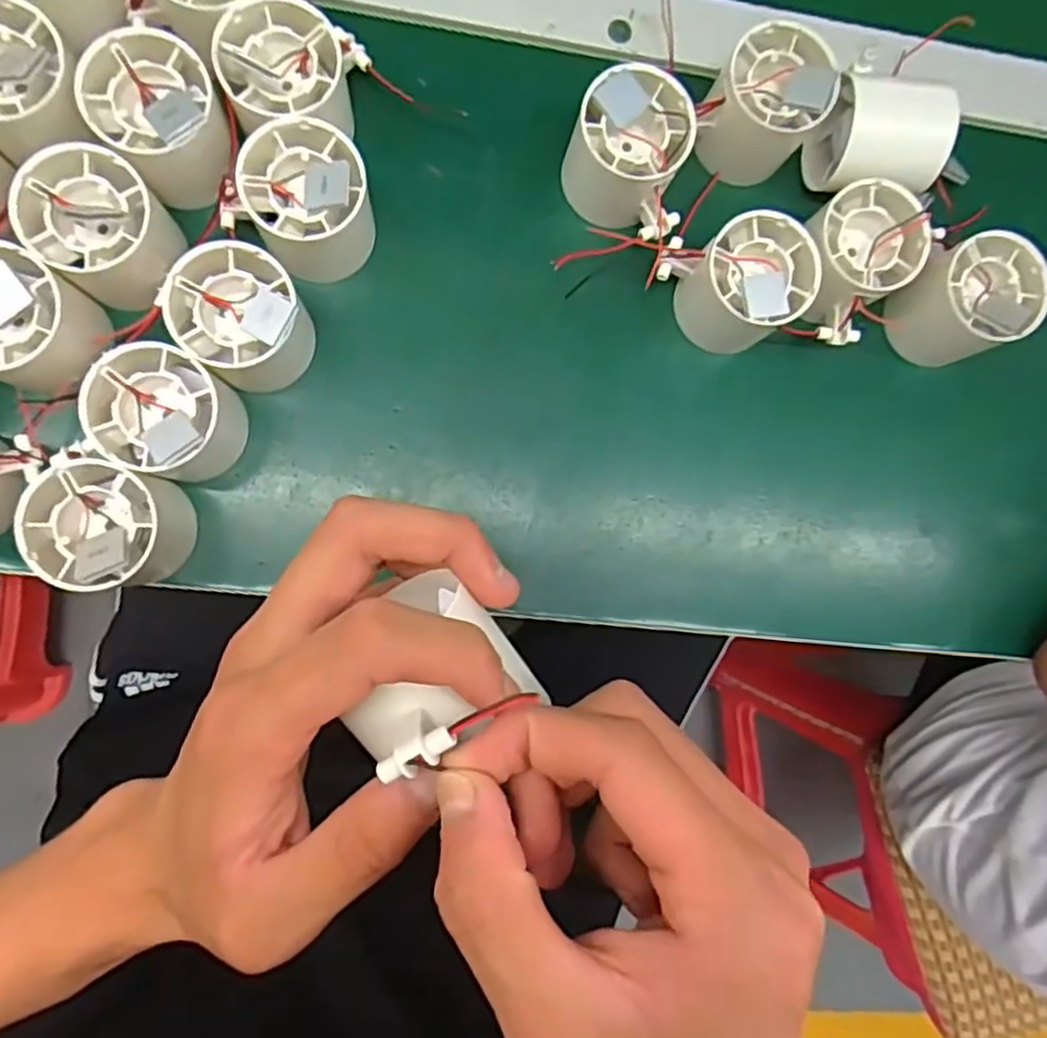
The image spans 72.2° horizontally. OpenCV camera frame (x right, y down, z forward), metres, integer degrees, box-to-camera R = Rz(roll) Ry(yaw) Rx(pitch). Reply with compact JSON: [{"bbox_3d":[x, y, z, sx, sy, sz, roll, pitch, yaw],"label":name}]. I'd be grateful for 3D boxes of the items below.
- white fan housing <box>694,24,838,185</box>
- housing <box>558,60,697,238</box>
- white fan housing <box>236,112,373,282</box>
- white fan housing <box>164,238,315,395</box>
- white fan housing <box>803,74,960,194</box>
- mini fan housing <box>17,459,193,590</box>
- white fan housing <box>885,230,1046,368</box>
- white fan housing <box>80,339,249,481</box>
[{"bbox_3d":[0.121,-0.207,0.363,0.051,0.047,0.057,42,85,-5],"label":"white fan housing"},{"bbox_3d":[0.052,-0.176,0.352,0.058,0.052,0.058,0,89,-7],"label":"housing"},{"bbox_3d":[-0.098,-0.146,0.331,0.051,0.052,0.054,0,89,-7],"label":"white fan housing"},{"bbox_3d":[-0.127,-0.090,0.327,0.051,0.054,0.054,0,89,-7],"label":"white fan housing"},{"bbox_3d":[0.181,-0.194,0.370,0.055,0.054,0.057,5,89,-7],"label":"white fan housing"},{"bbox_3d":[-0.180,0.003,0.317,0.057,0.054,0.053,1,89,-7],"label":"mini fan housing"},{"bbox_3d":[0.225,-0.111,0.375,0.055,0.058,0.054,0,89,-7],"label":"white fan housing"},{"bbox_3d":[-0.159,-0.046,0.323,0.052,0.053,0.051,0,89,-7],"label":"white fan housing"}]

